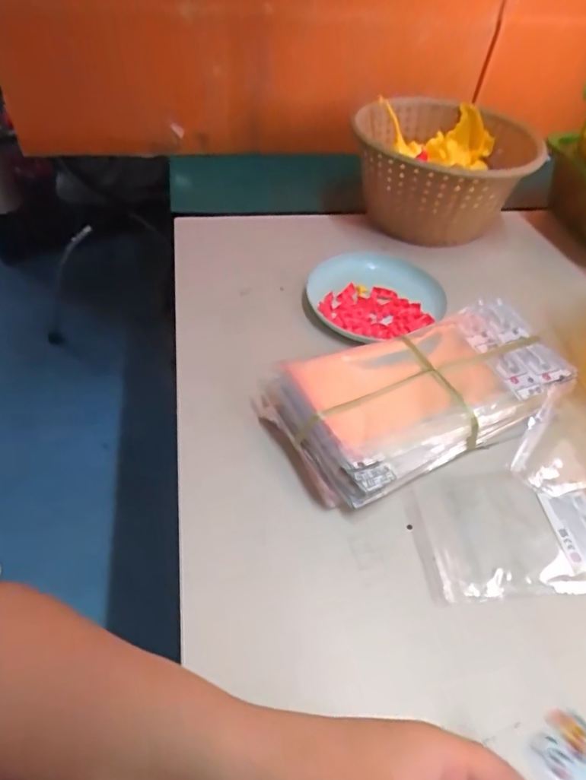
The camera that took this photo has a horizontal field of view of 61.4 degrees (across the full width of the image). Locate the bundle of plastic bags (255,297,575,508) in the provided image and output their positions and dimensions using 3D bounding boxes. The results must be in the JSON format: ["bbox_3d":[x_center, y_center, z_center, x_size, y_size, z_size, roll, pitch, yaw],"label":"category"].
[{"bbox_3d":[0.115,0.005,0.433,0.266,0.051,0.132,-16,50,-19],"label":"bundle of plastic bags"}]

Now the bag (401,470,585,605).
[{"bbox_3d":[0.165,0.105,0.370,0.151,0.010,0.095,-2,47,-8],"label":"bag"}]

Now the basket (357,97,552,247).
[{"bbox_3d":[0.189,-0.292,0.659,0.215,0.111,0.226,3,47,-3],"label":"basket"}]

